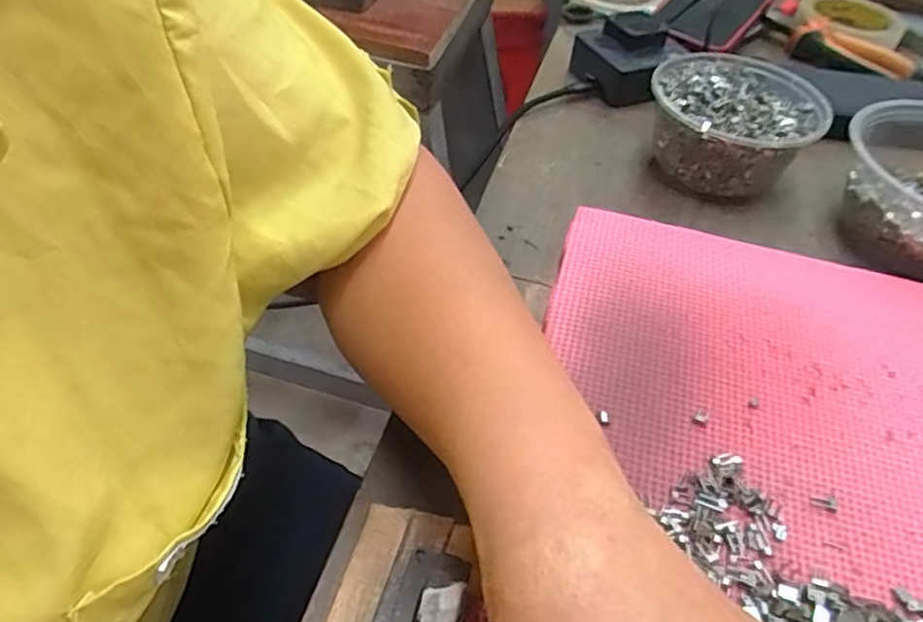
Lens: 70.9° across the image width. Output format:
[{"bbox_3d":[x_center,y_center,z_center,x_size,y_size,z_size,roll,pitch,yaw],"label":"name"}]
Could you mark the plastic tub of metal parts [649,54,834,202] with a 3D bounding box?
[{"bbox_3d":[0.189,-0.130,0.458,0.113,0.063,0.119,29,51,22],"label":"plastic tub of metal parts"}]

